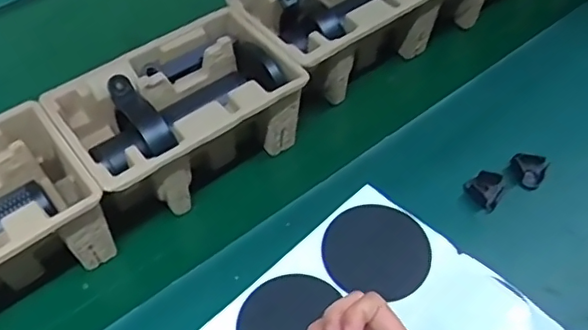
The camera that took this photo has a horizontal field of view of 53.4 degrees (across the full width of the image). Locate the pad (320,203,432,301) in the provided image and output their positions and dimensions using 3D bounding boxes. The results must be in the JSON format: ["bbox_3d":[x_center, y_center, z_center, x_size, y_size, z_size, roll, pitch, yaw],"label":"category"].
[{"bbox_3d":[0.073,0.076,0.516,0.090,0.009,0.084,1,61,-1],"label":"pad"}]

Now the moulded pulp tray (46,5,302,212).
[{"bbox_3d":[-0.116,-0.049,0.611,0.223,0.098,0.148,-34,59,-23],"label":"moulded pulp tray"}]

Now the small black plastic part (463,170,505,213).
[{"bbox_3d":[0.197,0.023,0.603,0.036,0.011,0.040,28,57,21],"label":"small black plastic part"}]

